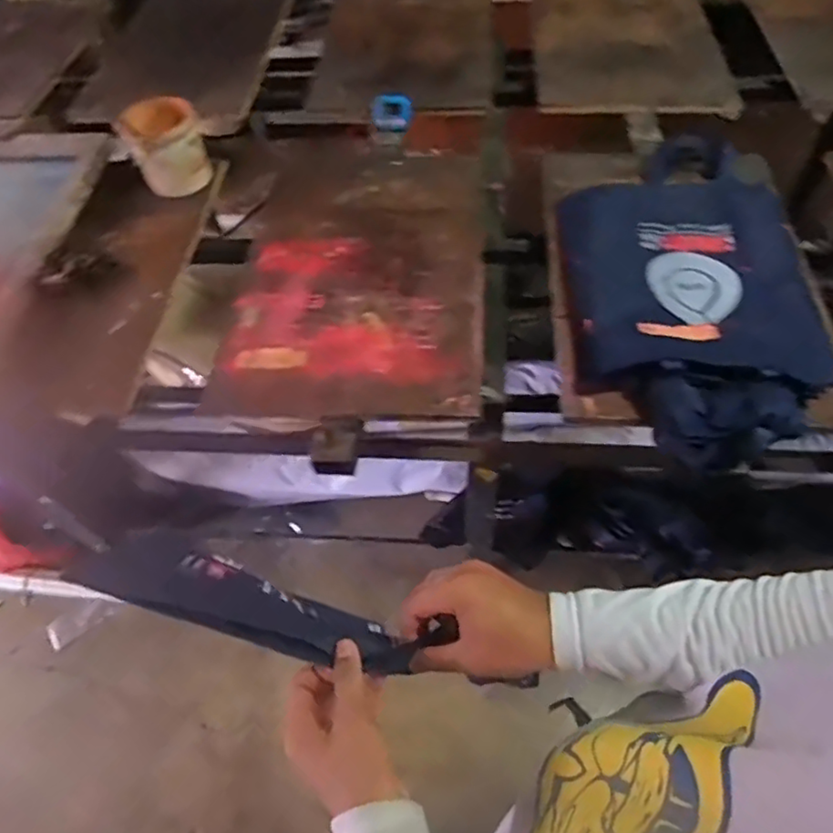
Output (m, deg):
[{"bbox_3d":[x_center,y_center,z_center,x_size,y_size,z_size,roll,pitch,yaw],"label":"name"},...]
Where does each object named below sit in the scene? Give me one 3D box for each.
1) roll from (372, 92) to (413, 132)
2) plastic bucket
[{"bbox_3d":[-0.048,-0.604,1.211,0.077,0.064,0.034,-5,55,-1],"label":"roll"},{"bbox_3d":[-0.456,-0.492,1.115,0.132,0.113,0.138,-1,55,1],"label":"plastic bucket"}]

